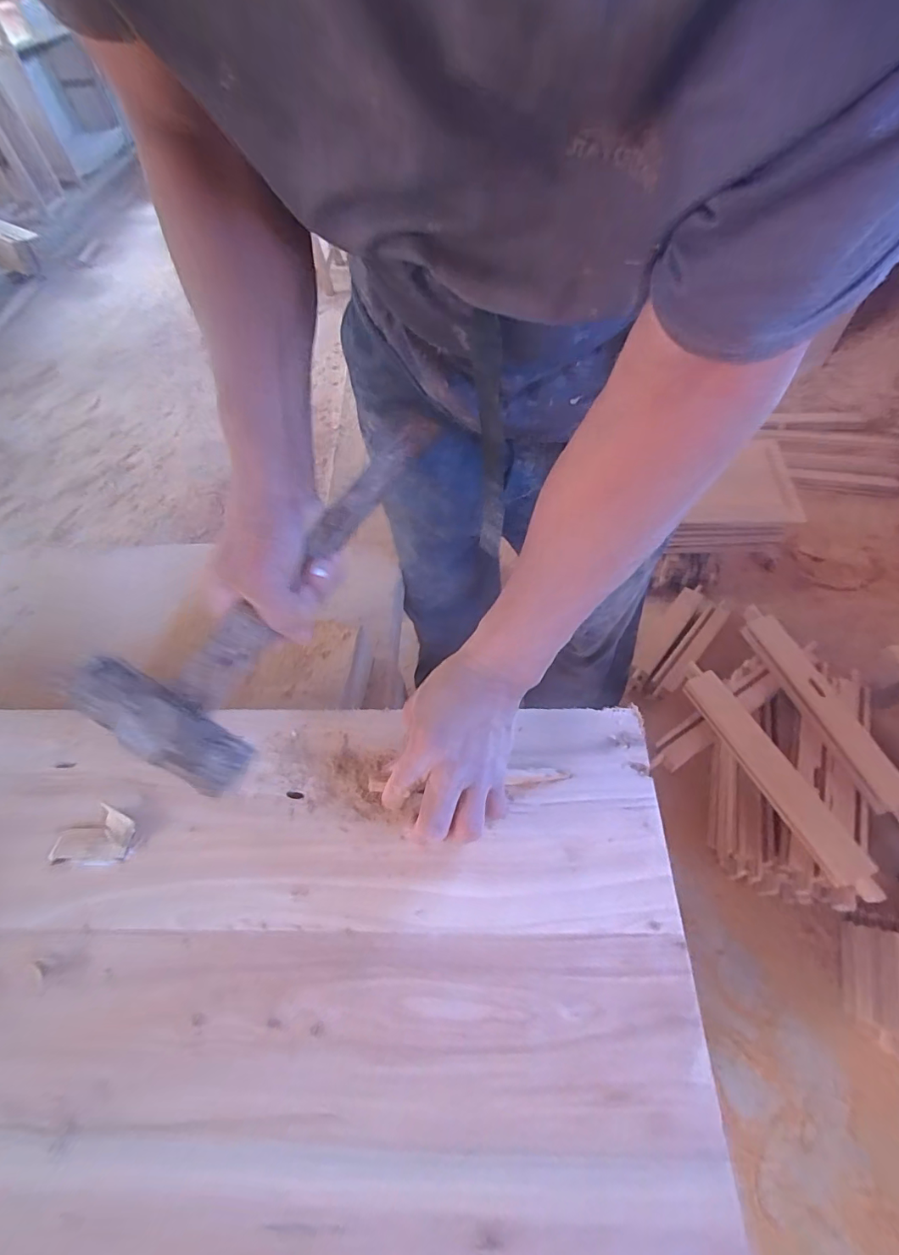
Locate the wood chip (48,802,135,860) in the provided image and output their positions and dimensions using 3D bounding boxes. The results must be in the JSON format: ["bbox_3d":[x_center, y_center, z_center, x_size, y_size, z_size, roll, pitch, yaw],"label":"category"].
[{"bbox_3d":[-0.282,0.163,0.385,0.059,0.006,0.039,-2,57,2],"label":"wood chip"}]

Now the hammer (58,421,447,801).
[{"bbox_3d":[-0.141,-0.047,0.370,0.120,0.044,0.310,28,80,-6],"label":"hammer"}]

